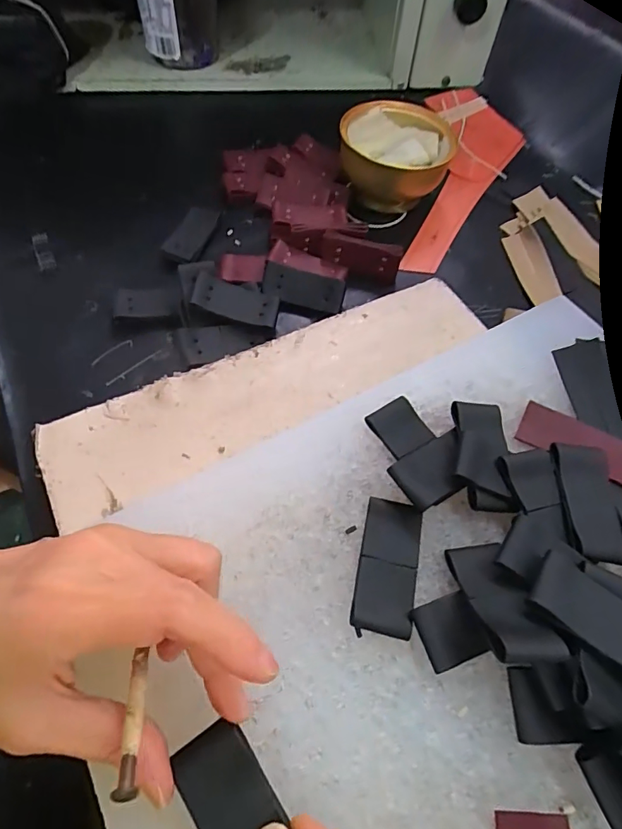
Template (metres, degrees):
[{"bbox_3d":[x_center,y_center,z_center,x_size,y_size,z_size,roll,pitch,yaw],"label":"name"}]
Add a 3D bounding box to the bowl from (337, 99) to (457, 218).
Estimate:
[{"bbox_3d":[0.075,-0.231,0.426,0.096,0.050,0.100,4,58,-1],"label":"bowl"}]

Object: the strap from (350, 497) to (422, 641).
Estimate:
[{"bbox_3d":[0.037,0.070,0.222,0.027,0.004,0.061,12,59,4],"label":"strap"}]

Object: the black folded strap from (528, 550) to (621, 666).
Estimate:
[{"bbox_3d":[0.120,0.082,0.191,0.060,0.009,0.030,34,63,17],"label":"black folded strap"}]

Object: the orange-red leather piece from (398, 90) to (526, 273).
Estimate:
[{"bbox_3d":[0.156,-0.248,0.466,0.099,0.013,0.314,11,59,4],"label":"orange-red leather piece"}]

